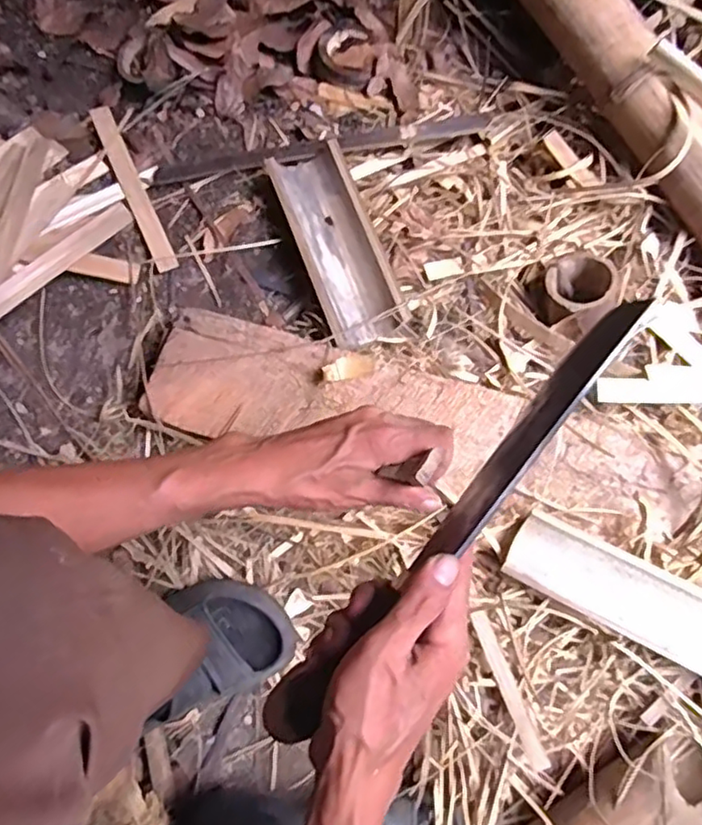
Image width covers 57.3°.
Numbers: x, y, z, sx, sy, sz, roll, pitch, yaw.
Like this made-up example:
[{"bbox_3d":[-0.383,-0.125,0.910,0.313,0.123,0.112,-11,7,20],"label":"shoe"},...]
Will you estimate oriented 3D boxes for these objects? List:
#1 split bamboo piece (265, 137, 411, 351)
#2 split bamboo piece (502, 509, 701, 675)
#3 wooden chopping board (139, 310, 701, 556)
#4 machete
[{"bbox_3d":[-0.014,-0.178,0.689,0.085,0.048,0.231,-20,79,-5],"label":"split bamboo piece"},{"bbox_3d":[0.253,0.166,0.578,0.227,0.031,0.069,28,79,5],"label":"split bamboo piece"},{"bbox_3d":[0.064,0.026,0.639,0.527,0.061,0.141,12,78,2],"label":"wooden chopping board"},{"bbox_3d":[0.059,0.063,0.366,0.026,0.028,0.318,41,93,7],"label":"machete"}]

